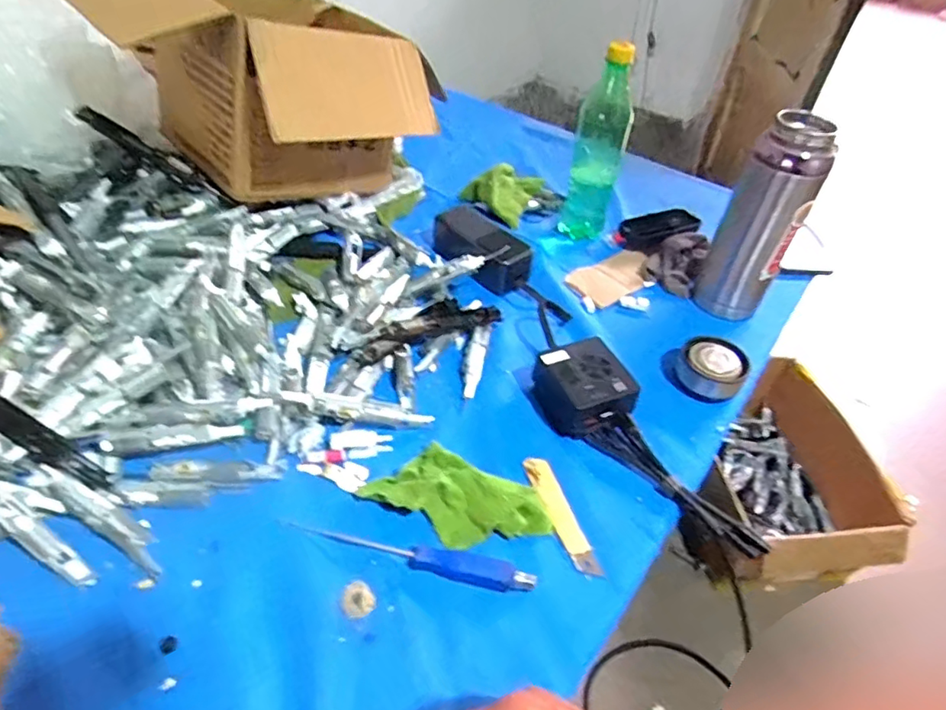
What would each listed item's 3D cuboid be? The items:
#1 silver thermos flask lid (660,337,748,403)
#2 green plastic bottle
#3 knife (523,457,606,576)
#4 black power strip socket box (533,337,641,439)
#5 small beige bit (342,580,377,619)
[{"bbox_3d":[0.240,0.014,0.587,0.066,0.041,0.067,4,45,-4],"label":"silver thermos flask lid"},{"bbox_3d":[0.155,-0.251,0.704,0.062,0.220,0.057,14,45,6],"label":"green plastic bottle"},{"bbox_3d":[0.073,0.133,0.477,0.023,0.006,0.111,-11,48,-17],"label":"knife"},{"bbox_3d":[0.105,0.033,0.546,0.075,0.048,0.077,-14,49,-20],"label":"black power strip socket box"},{"bbox_3d":[-0.082,0.173,0.409,0.022,0.004,0.026,-20,51,-24],"label":"small beige bit"}]

